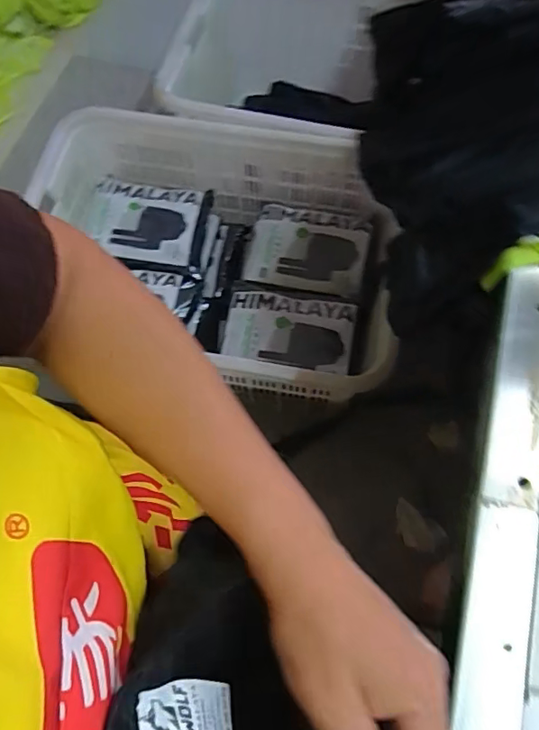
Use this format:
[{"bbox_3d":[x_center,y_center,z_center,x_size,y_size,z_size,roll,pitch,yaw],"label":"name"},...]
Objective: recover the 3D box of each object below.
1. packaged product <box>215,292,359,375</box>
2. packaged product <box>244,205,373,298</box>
[{"bbox_3d":[0.041,-0.085,1.159,0.288,0.044,0.177,10,68,6],"label":"packaged product"},{"bbox_3d":[0.092,-0.288,1.250,0.284,0.061,0.229,11,68,6],"label":"packaged product"}]

